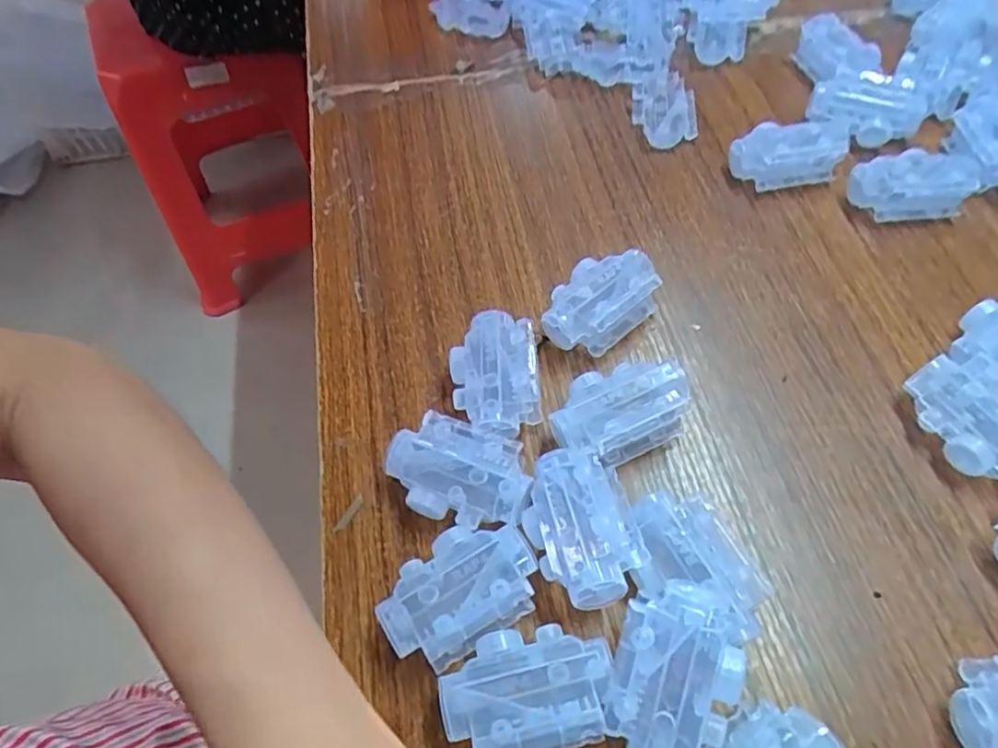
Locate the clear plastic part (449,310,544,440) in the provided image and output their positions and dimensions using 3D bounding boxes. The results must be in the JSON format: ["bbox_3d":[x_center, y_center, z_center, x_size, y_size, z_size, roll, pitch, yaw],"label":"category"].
[{"bbox_3d":[-0.002,0.003,0.336,0.045,0.028,0.069,-4,58,2],"label":"clear plastic part"}]

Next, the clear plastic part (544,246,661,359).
[{"bbox_3d":[0.057,-0.041,0.358,0.069,0.028,0.042,-35,62,-16],"label":"clear plastic part"}]

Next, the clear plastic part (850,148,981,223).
[{"bbox_3d":[0.259,-0.119,0.404,0.072,0.027,0.040,-7,58,0],"label":"clear plastic part"}]

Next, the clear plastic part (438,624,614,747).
[{"bbox_3d":[0.011,0.129,0.260,0.067,0.028,0.045,-11,58,-2],"label":"clear plastic part"}]

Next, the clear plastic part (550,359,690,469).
[{"bbox_3d":[0.061,0.019,0.322,0.070,0.030,0.042,-23,60,-10],"label":"clear plastic part"}]

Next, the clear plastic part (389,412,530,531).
[{"bbox_3d":[-0.019,0.049,0.308,0.067,0.028,0.043,19,62,15],"label":"clear plastic part"}]

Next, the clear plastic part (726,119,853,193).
[{"bbox_3d":[0.193,-0.148,0.424,0.078,0.030,0.040,-7,58,0],"label":"clear plastic part"}]

